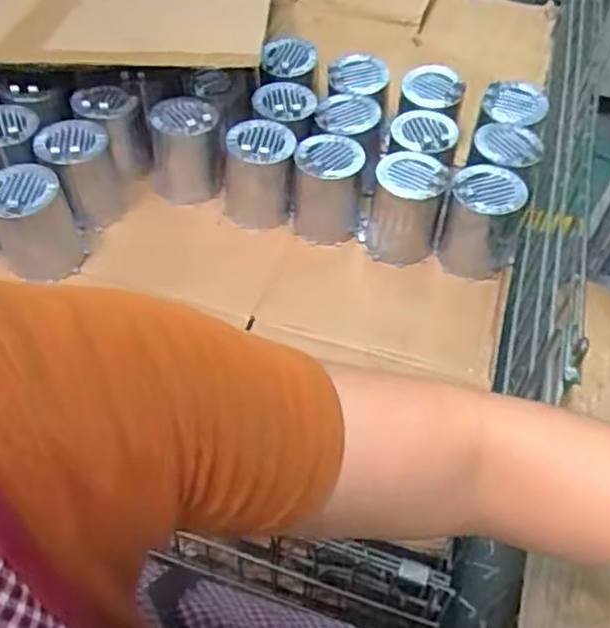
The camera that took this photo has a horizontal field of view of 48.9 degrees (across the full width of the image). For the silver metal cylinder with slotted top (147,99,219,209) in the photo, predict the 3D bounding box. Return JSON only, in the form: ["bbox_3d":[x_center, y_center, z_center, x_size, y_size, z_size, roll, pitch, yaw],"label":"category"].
[{"bbox_3d":[-0.165,-0.226,0.931,0.097,0.130,0.075,-4,51,-5],"label":"silver metal cylinder with slotted top"}]

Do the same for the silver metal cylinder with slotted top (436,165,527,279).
[{"bbox_3d":[0.221,-0.109,0.837,0.093,0.118,0.070,19,53,14],"label":"silver metal cylinder with slotted top"}]

